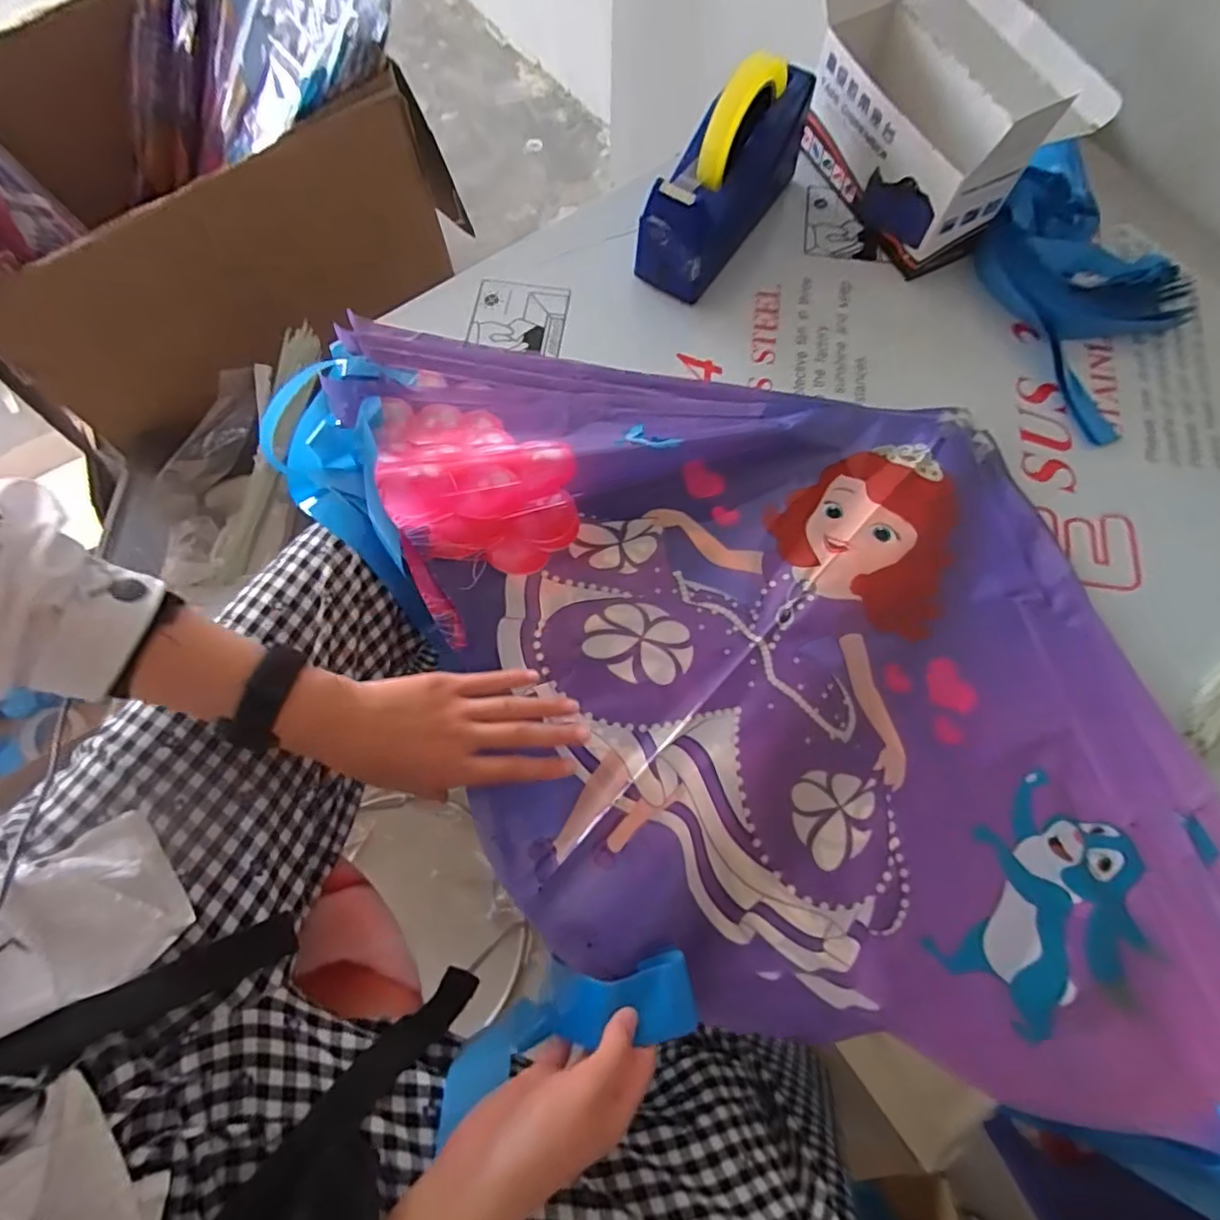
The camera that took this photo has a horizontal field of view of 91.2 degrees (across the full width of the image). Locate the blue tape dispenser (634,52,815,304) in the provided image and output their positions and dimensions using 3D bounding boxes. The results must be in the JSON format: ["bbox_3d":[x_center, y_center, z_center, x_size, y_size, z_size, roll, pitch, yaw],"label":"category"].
[{"bbox_3d":[0.109,-0.410,0.549,0.072,0.129,0.218,30,75,9],"label":"blue tape dispenser"}]

